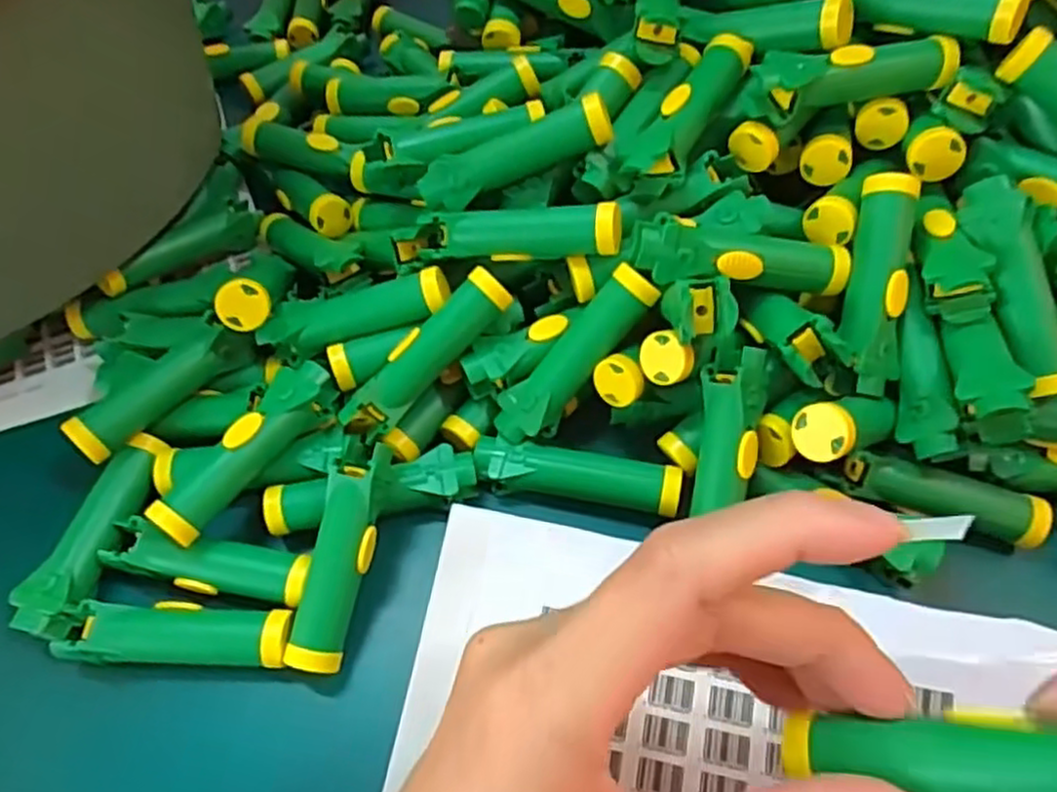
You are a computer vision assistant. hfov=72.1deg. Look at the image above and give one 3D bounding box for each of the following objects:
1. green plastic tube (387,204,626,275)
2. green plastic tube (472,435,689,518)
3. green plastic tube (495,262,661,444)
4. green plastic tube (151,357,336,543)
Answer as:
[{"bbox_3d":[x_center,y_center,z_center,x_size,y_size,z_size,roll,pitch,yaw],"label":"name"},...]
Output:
[{"bbox_3d":[-0.010,-0.064,0.287,0.094,0.023,0.021,0,57,20],"label":"green plastic tube"},{"bbox_3d":[0.019,0.033,0.286,0.079,0.015,0.018,9,59,7],"label":"green plastic tube"},{"bbox_3d":[0.018,-0.014,0.284,0.021,0.016,0.080,45,102,25],"label":"green plastic tube"},{"bbox_3d":[-0.106,0.020,0.276,0.020,0.016,0.080,27,62,17],"label":"green plastic tube"}]

